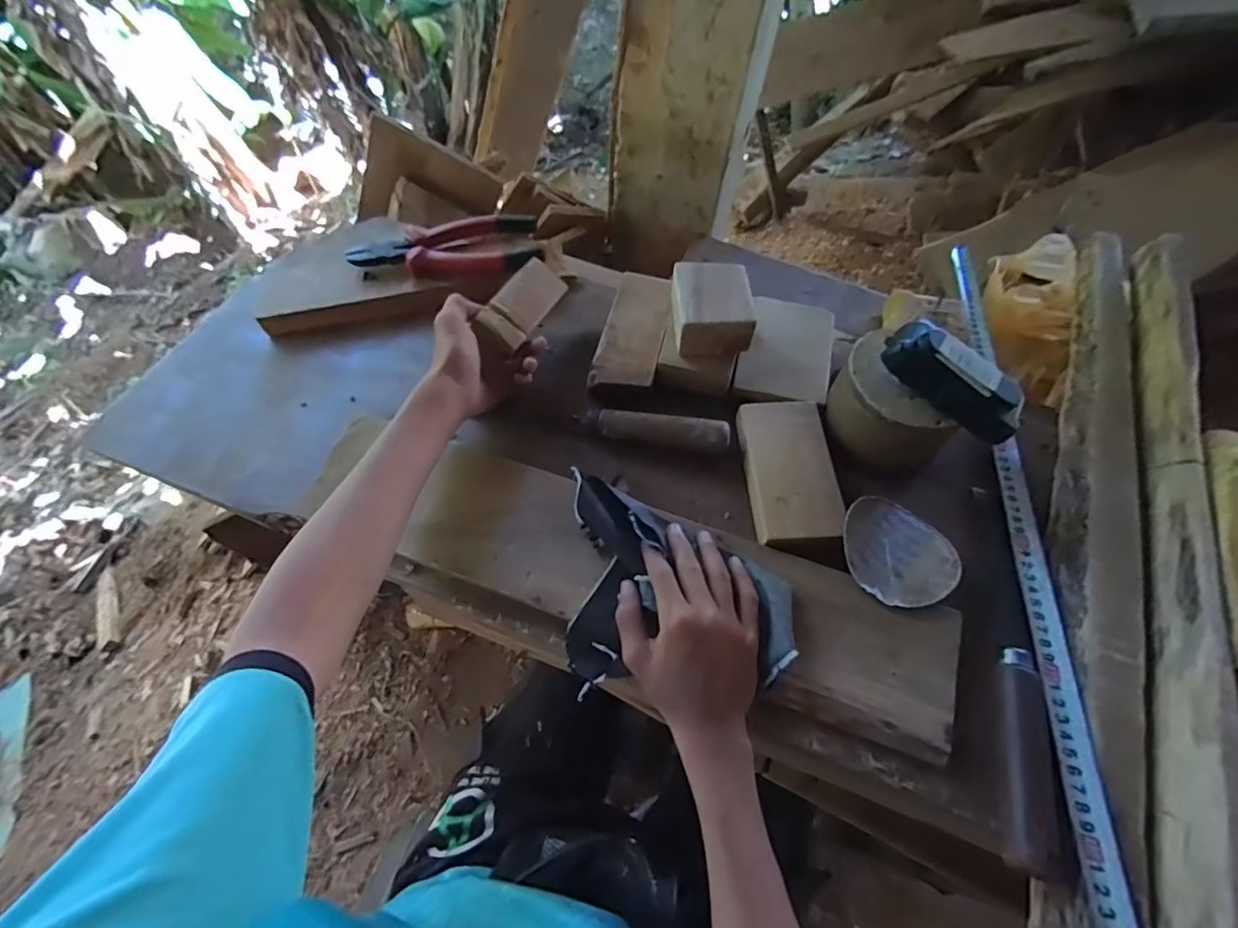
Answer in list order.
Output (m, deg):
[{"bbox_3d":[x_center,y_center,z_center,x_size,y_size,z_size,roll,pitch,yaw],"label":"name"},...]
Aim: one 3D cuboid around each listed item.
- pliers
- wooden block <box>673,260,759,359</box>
[{"bbox_3d":[-0.171,-0.215,0.540,0.179,0.019,0.064,-7,63,-7],"label":"pliers"},{"bbox_3d":[0.079,-0.136,0.474,0.067,0.041,0.081,1,62,-3],"label":"wooden block"}]

